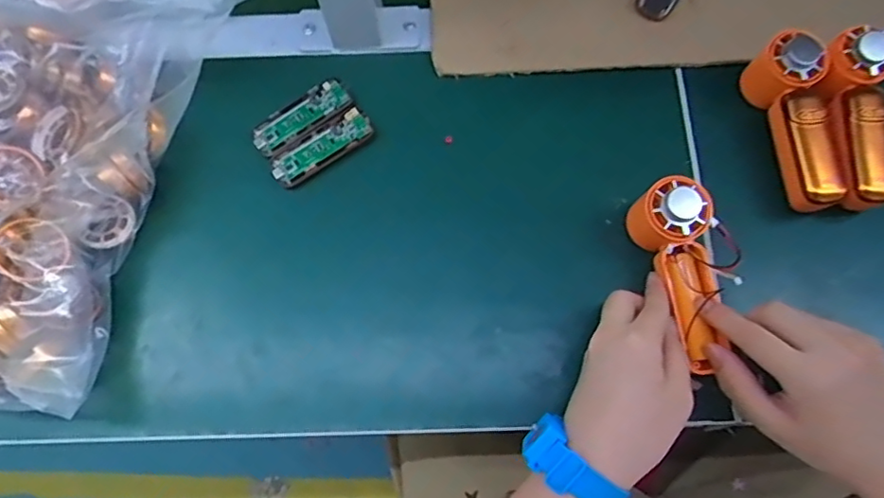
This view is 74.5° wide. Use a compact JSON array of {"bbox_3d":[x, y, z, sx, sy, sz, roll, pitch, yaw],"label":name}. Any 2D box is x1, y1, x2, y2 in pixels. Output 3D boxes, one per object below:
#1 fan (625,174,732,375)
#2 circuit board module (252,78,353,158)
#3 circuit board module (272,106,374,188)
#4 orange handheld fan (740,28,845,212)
[{"bbox_3d":[0.164,0.017,0.397,0.040,0.053,0.124,-8,80,-1],"label":"fan"},{"bbox_3d":[-0.110,-0.104,0.455,0.083,0.005,0.029,-35,75,-9],"label":"circuit board module"},{"bbox_3d":[-0.092,-0.079,0.448,0.084,0.007,0.029,-35,75,-9],"label":"circuit board module"},{"bbox_3d":[0.266,-0.093,0.428,0.044,0.044,0.124,-10,73,-2],"label":"orange handheld fan"}]

